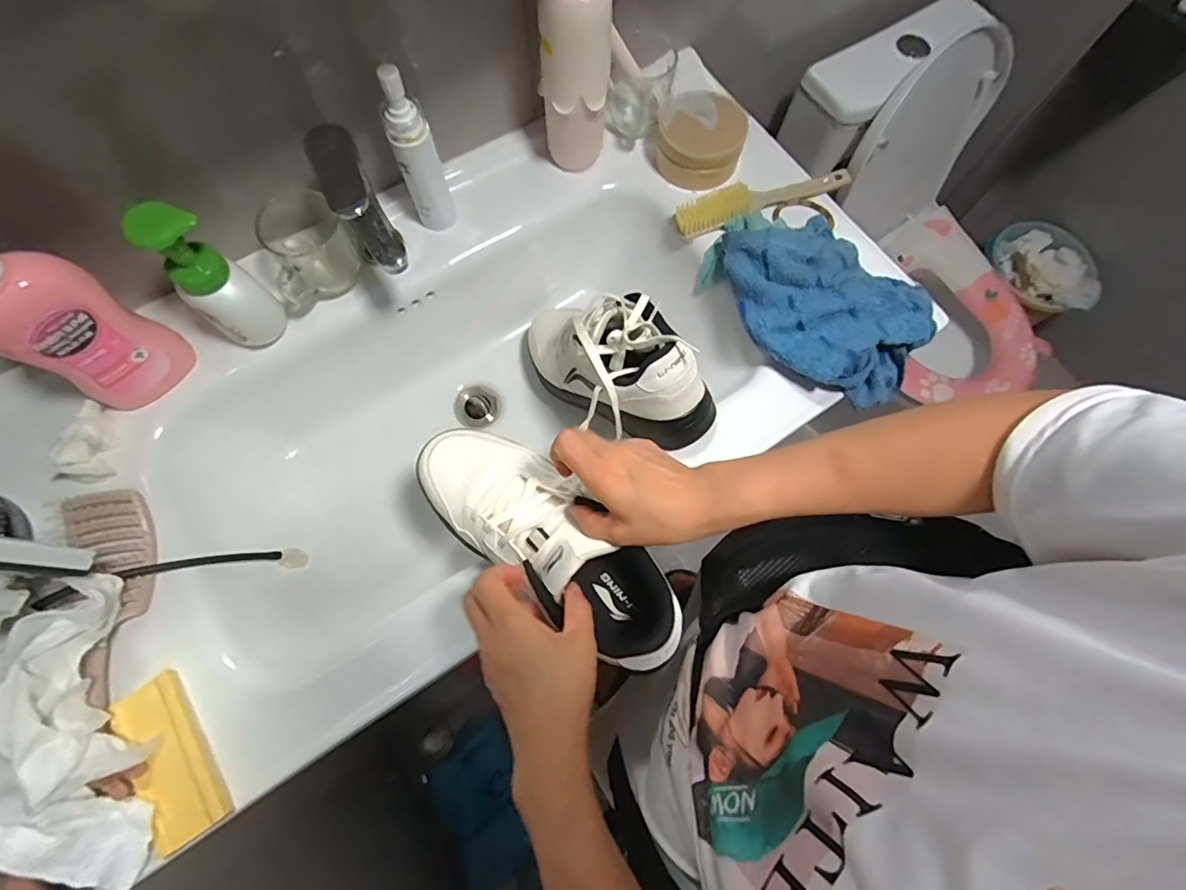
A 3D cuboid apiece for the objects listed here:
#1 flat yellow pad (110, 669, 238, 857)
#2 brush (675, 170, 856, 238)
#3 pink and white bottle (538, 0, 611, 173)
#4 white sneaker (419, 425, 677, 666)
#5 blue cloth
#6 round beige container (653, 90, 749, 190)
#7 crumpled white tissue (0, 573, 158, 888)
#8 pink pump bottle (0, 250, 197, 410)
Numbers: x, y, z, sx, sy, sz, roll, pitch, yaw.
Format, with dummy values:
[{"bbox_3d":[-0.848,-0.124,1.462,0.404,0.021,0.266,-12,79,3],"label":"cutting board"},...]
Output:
[{"bbox_3d":[-0.351,0.260,0.433,0.048,0.020,0.130,-32,76,-11],"label":"flat yellow pad"},{"bbox_3d":[0.206,-0.299,0.620,0.218,0.037,0.033,-18,74,-7],"label":"brush"},{"bbox_3d":[-0.017,-0.393,0.563,0.075,0.209,0.059,0,72,-2],"label":"pink and white bottle"},{"bbox_3d":[-0.041,0.075,0.439,0.265,0.093,0.088,37,77,15],"label":"white sneaker"},{"bbox_3d":[0.249,-0.163,0.571,0.162,0.060,0.252,-33,76,-11],"label":"blue cloth"},{"bbox_3d":[0.131,-0.374,0.637,0.103,0.048,0.111,0,72,-2],"label":"round beige container"},{"bbox_3d":[-0.443,0.270,0.378,0.278,0.059,0.206,-42,94,-23],"label":"crumpled white tissue"},{"bbox_3d":[-0.454,-0.106,0.436,0.084,0.228,0.049,-31,76,-11],"label":"pink pump bottle"}]

